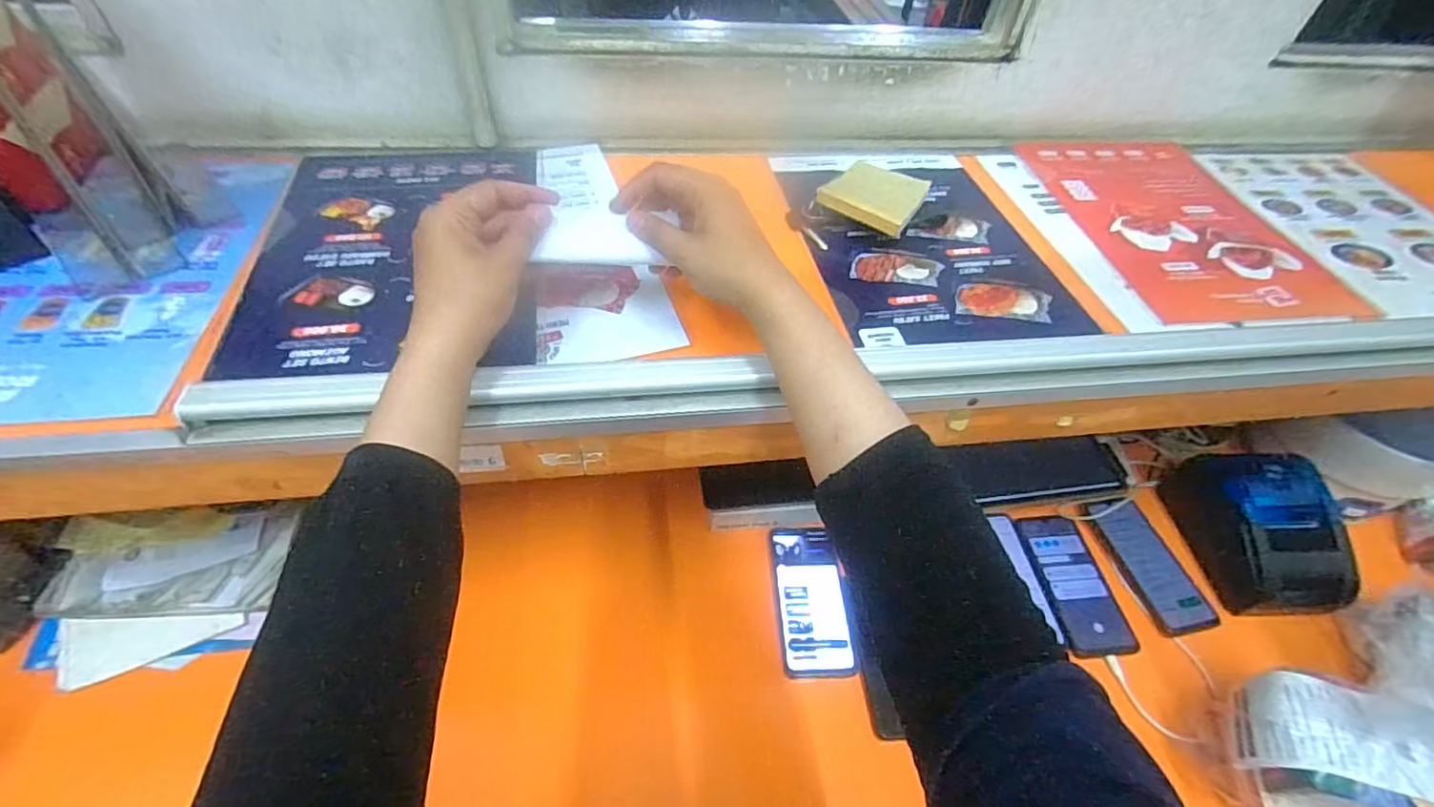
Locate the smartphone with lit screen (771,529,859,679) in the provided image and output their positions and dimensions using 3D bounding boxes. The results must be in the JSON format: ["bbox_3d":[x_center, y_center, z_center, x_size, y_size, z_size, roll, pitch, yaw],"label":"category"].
[{"bbox_3d":[0.106,0.219,0.679,0.077,0.010,0.165,-8,55,6],"label":"smartphone with lit screen"}]

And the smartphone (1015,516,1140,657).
[{"bbox_3d":[0.426,0.209,0.718,0.082,0.006,0.169,-4,50,-10],"label":"smartphone"}]

